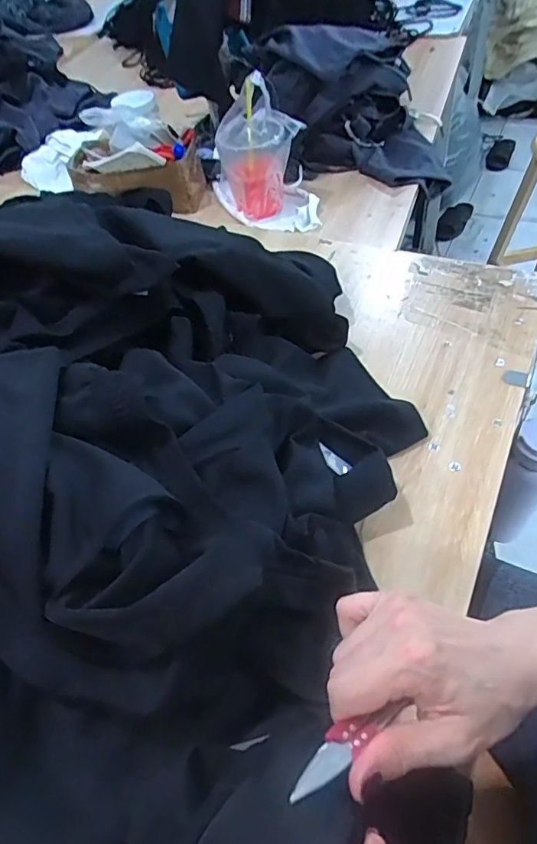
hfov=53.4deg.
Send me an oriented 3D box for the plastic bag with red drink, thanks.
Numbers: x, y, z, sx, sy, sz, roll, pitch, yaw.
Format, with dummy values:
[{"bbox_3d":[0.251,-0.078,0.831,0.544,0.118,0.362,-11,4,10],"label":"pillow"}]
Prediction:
[{"bbox_3d":[-0.020,-0.473,0.937,0.117,0.192,0.102,30,61,27],"label":"plastic bag with red drink"}]

